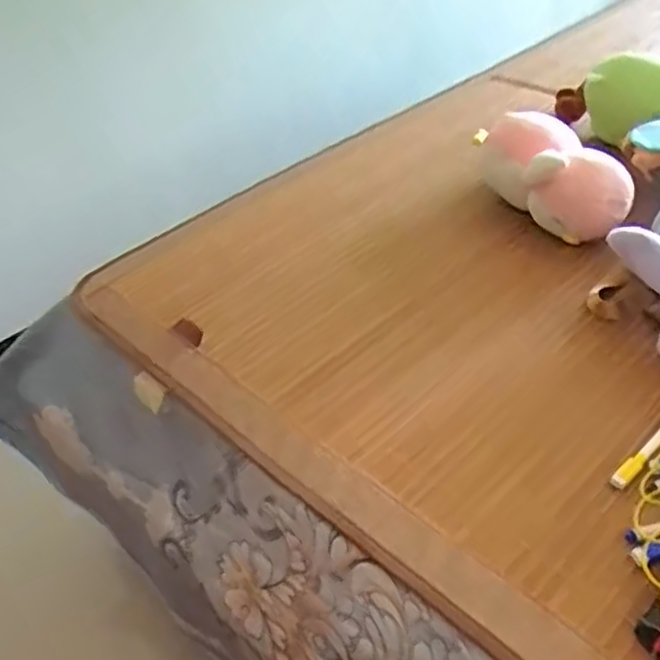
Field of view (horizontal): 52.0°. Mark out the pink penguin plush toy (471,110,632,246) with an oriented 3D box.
[{"bbox_3d":[0.288,-0.195,0.874,0.116,0.117,0.211,-10,41,-5],"label":"pink penguin plush toy"}]

